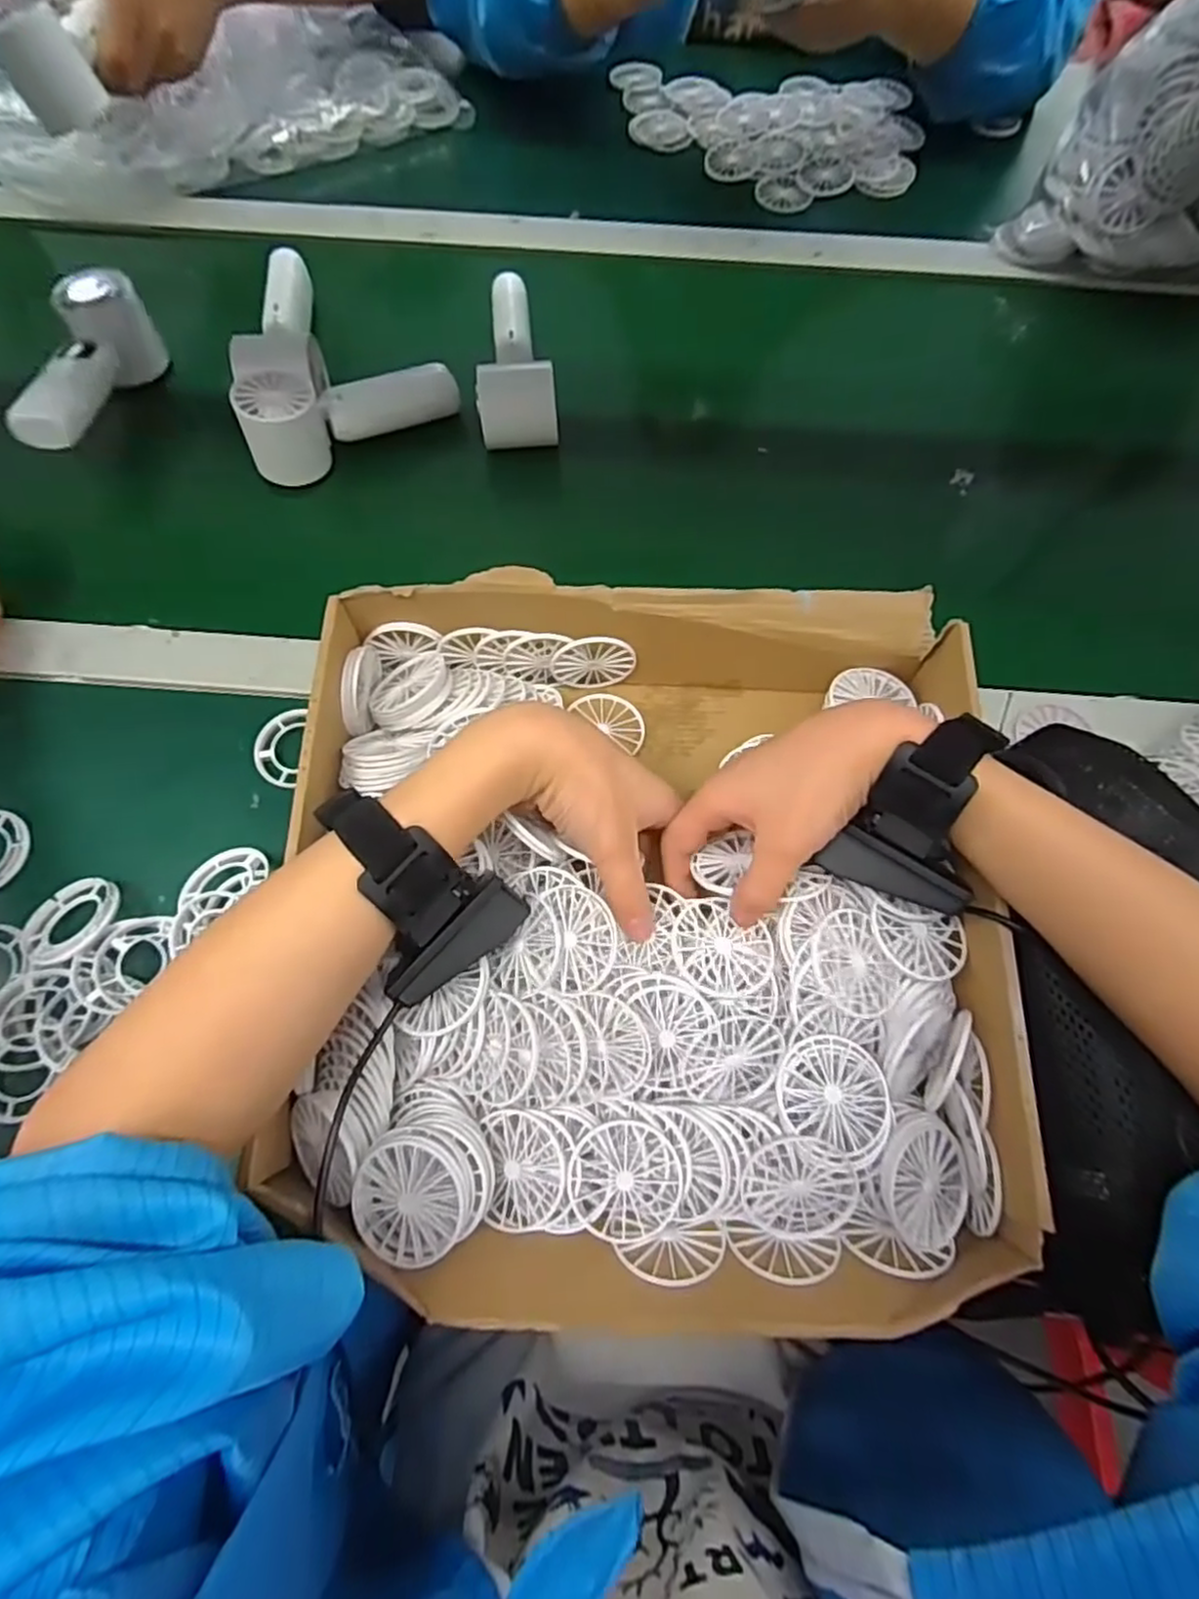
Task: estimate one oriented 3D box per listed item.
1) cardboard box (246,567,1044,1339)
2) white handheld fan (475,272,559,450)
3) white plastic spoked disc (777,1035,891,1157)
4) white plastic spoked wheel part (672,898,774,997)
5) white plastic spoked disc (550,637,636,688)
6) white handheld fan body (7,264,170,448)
[{"bbox_3d":[0.022,0.056,0.357,0.333,0.079,0.351,1,70,-1],"label":"cardboard box"},{"bbox_3d":[-0.065,-0.334,0.524,0.057,0.055,0.166,-5,70,-4],"label":"white handheld fan"},{"bbox_3d":[0.108,0.134,0.319,0.049,0.009,0.045,1,70,-2],"label":"white plastic spoked disc"},{"bbox_3d":[0.062,0.072,0.345,0.049,0.011,0.049,1,59,-1],"label":"white plastic spoked wheel part"},{"bbox_3d":[-0.004,-0.083,0.423,0.049,0.046,0.007,1,66,-7],"label":"white plastic spoked disc"},{"bbox_3d":[-0.378,-0.309,0.503,0.040,0.064,0.144,13,70,3],"label":"white handheld fan body"}]

